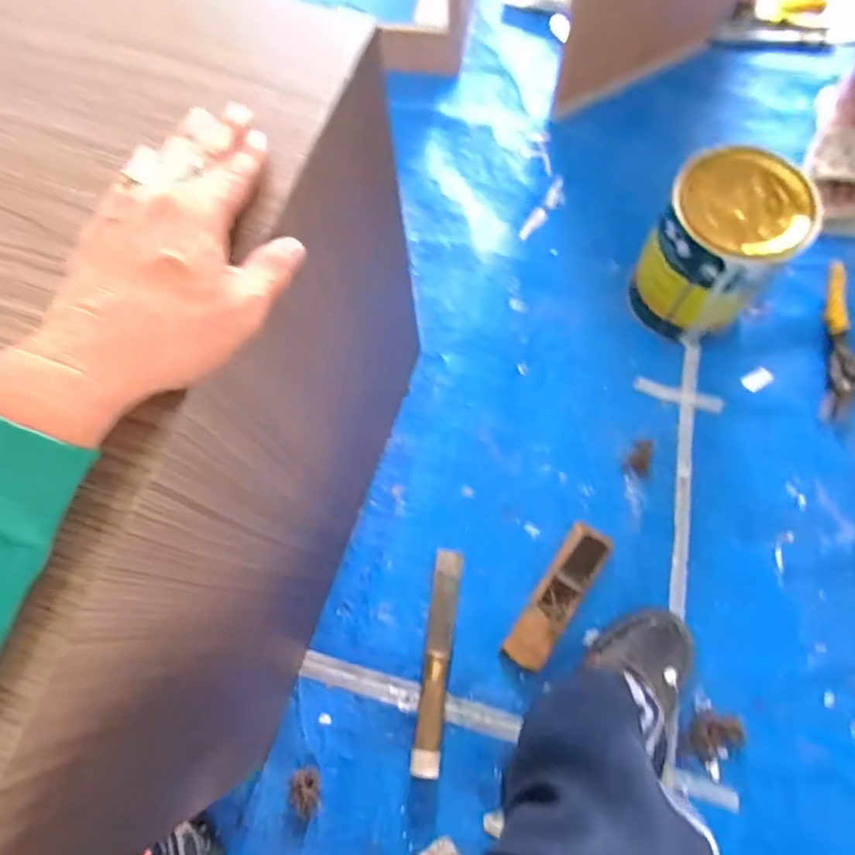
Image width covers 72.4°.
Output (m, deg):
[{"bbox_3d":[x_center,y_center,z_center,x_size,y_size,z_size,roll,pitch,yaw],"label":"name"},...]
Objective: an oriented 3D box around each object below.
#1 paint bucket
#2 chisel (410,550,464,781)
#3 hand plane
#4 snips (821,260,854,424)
[{"bbox_3d":[0.374,-0.232,0.771,0.152,0.207,0.153,0,73,1],"label":"paint bucket"},{"bbox_3d":[0.014,0.279,0.710,0.034,0.029,0.253,7,73,3],"label":"chisel"},{"bbox_3d":[0.161,0.206,0.715,0.052,0.062,0.188,32,76,10],"label":"hand plane"},{"bbox_3d":[0.624,-0.111,0.814,0.126,0.034,0.227,9,73,4],"label":"snips"}]

